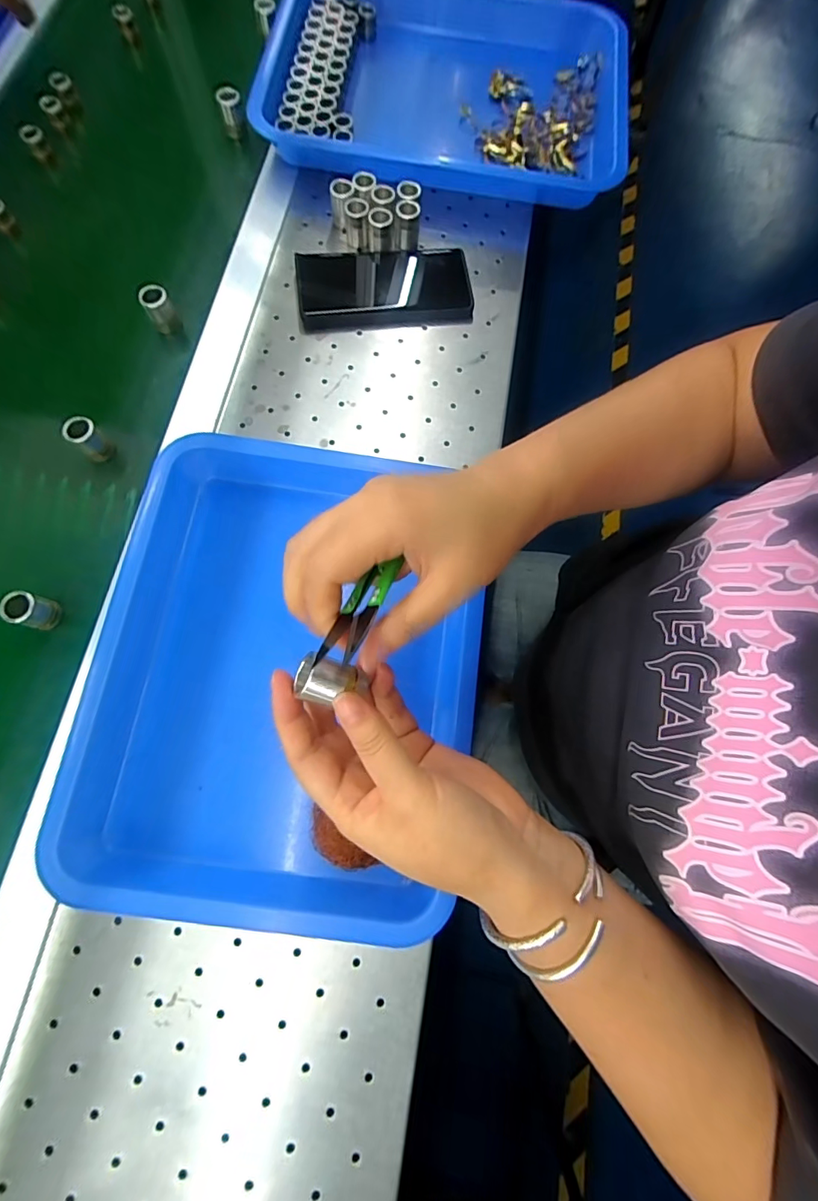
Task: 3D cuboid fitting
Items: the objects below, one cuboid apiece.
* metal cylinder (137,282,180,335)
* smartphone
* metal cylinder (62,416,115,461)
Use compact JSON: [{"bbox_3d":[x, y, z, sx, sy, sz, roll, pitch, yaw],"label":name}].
[{"bbox_3d":[-0.226,-0.264,0.404,0.024,0.033,0.022,0,75,-1],"label":"metal cylinder"},{"bbox_3d":[-0.024,-0.301,0.422,0.160,0.015,0.089,-9,76,-4],"label":"smartphone"},{"bbox_3d":[-0.262,-0.133,0.365,0.023,0.030,0.022,0,75,-1],"label":"metal cylinder"}]

